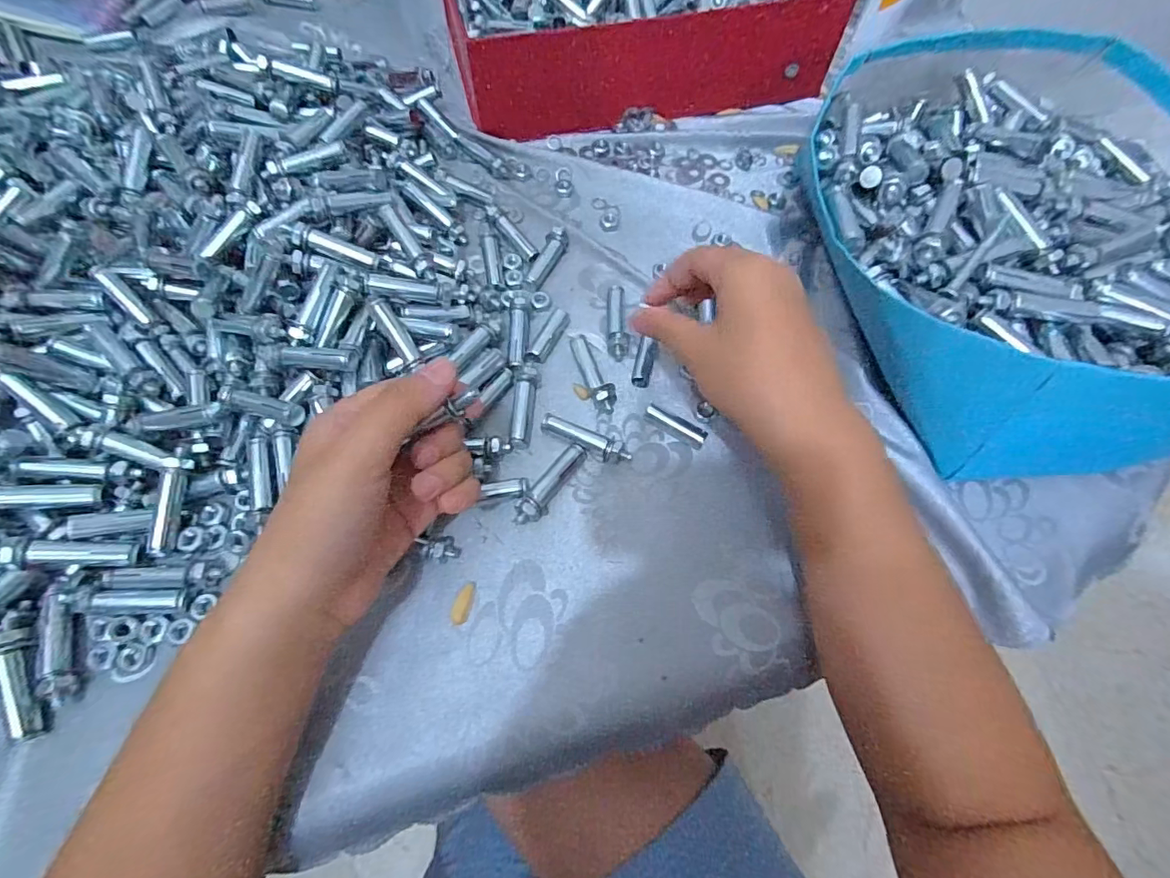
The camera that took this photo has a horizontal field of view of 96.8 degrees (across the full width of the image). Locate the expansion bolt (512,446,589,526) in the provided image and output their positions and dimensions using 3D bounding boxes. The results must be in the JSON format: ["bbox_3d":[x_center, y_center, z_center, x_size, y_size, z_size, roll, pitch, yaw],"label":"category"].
[{"bbox_3d":[-0.019,0.025,0.294,0.013,0.011,0.056,33,68,11],"label":"expansion bolt"}]

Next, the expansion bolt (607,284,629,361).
[{"bbox_3d":[0.021,-0.078,0.344,0.013,0.008,0.055,3,65,-2],"label":"expansion bolt"}]

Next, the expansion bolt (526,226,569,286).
[{"bbox_3d":[-0.026,-0.127,0.359,0.015,0.013,0.046,21,66,7],"label":"expansion bolt"}]

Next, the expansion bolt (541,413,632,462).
[{"bbox_3d":[0.000,0.000,0.306,0.055,0.014,0.013,26,67,9],"label":"expansion bolt"}]

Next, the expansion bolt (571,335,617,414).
[{"bbox_3d":[0.006,-0.042,0.326,0.016,0.013,0.054,-16,67,-10],"label":"expansion bolt"}]

